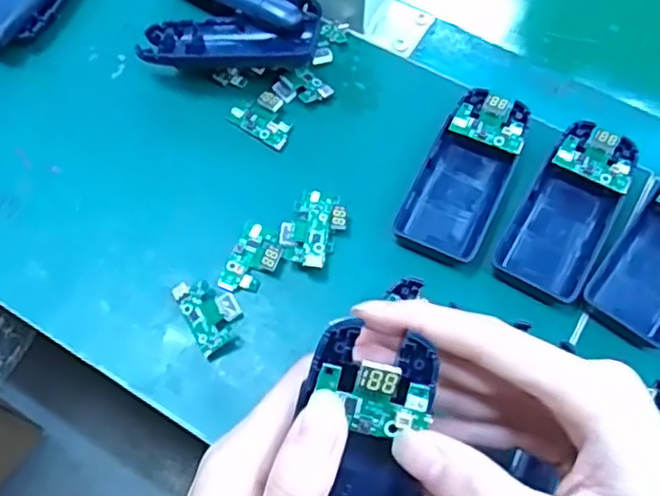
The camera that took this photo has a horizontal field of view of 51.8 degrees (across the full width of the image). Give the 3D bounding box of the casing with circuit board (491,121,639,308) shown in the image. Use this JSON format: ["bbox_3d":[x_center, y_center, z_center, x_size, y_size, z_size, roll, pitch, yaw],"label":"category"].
[{"bbox_3d":[0.125,-0.021,0.358,0.045,0.013,0.100,25,69,14],"label":"casing with circuit board"}]

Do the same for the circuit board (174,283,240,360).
[{"bbox_3d":[-0.061,0.033,0.347,0.025,0.007,0.038,-28,67,-9],"label":"circuit board"}]

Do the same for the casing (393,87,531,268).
[{"bbox_3d":[0.074,-0.040,0.370,0.045,0.021,0.100,23,69,13],"label":"casing"}]

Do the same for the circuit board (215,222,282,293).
[{"bbox_3d":[-0.040,0.005,0.356,0.026,0.009,0.040,20,68,12],"label":"circuit board"}]

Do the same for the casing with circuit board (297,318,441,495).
[{"bbox_3d":[0.010,0.078,0.230,0.038,0.018,0.104,8,106,7],"label":"casing with circuit board"}]

